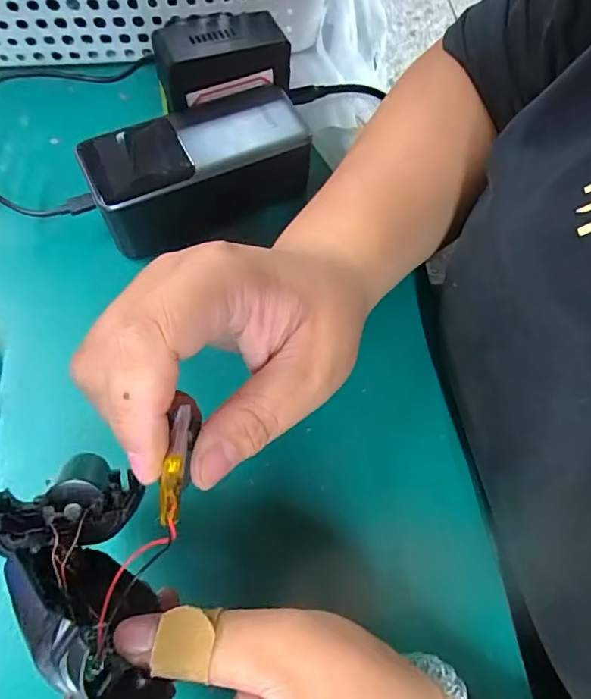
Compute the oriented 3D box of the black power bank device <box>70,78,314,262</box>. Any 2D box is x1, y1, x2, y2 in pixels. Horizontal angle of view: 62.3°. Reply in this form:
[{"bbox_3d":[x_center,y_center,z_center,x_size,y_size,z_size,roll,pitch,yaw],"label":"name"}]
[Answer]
[{"bbox_3d":[-0.056,-0.106,0.299,0.127,0.052,0.064,-27,69,-14],"label":"black power bank device"}]

